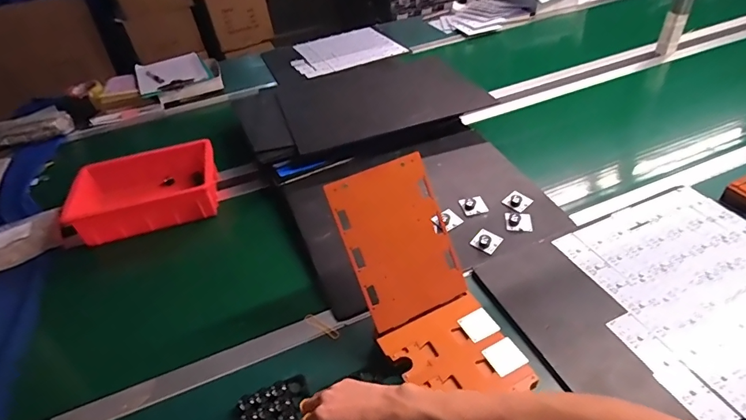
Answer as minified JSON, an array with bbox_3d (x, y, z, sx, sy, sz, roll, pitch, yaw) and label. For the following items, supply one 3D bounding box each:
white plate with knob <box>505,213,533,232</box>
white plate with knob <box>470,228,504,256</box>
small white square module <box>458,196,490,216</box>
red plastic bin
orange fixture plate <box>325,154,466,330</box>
[{"bbox_3d":[0.284,0.021,0.849,0.051,0.012,0.040,5,44,13],"label":"white plate with knob"},{"bbox_3d":[0.215,0.056,0.823,0.047,0.015,0.047,30,54,33],"label":"white plate with knob"},{"bbox_3d":[0.206,-0.011,0.886,0.046,0.022,0.041,-16,44,-10],"label":"small white square module"},{"bbox_3d":[-0.510,-0.041,0.989,0.305,0.081,0.211,-15,43,-9],"label":"red plastic bin"},{"bbox_3d":[0.041,0.048,0.675,0.160,0.237,0.013,-22,6,-14],"label":"orange fixture plate"}]

